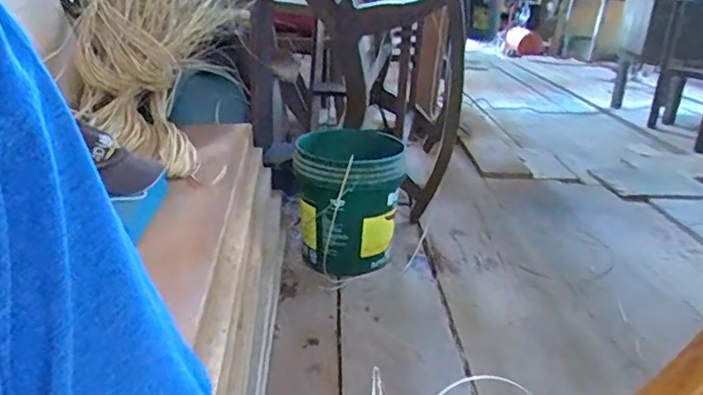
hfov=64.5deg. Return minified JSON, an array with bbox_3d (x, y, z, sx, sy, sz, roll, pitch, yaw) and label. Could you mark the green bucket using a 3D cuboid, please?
[{"bbox_3d":[-0.015,0.014,1.574,0.297,0.350,0.282,4,22,0],"label":"green bucket"}]

